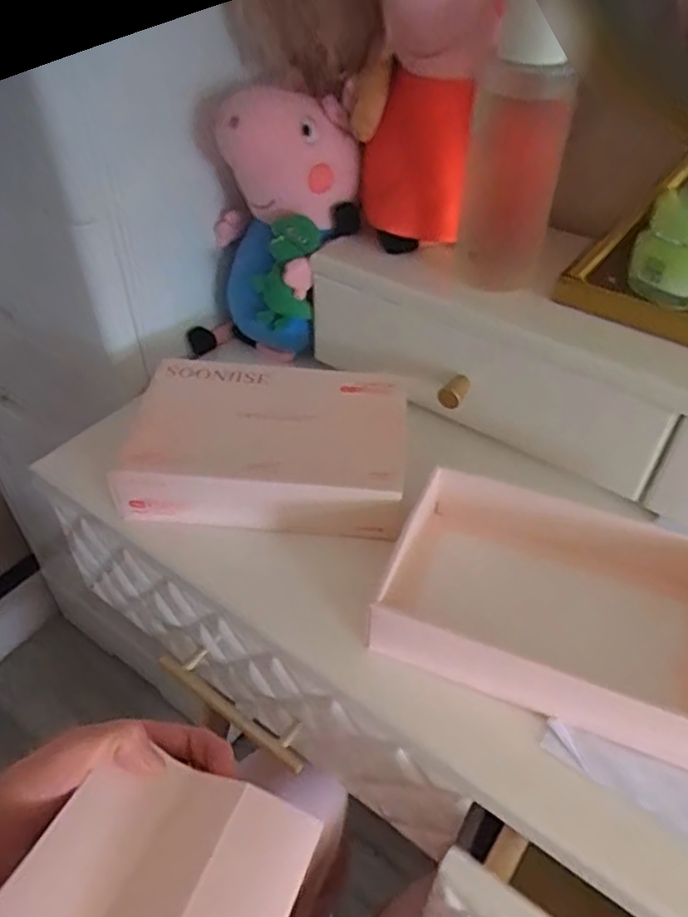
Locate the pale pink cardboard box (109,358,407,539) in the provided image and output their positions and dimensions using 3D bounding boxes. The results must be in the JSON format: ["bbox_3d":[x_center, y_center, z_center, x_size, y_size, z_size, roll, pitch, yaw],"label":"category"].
[{"bbox_3d":[-0.055,-0.012,0.503,0.204,0.047,0.134,3,44,3],"label":"pale pink cardboard box"}]

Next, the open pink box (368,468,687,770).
[{"bbox_3d":[0.132,0.081,0.411,0.194,0.042,0.150,15,46,15],"label":"open pink box"}]

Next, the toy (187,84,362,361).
[{"bbox_3d":[-0.063,-0.190,0.567,0.124,0.216,0.095,21,48,21],"label":"toy"}]

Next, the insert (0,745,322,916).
[{"bbox_3d":[-0.088,0.202,0.313,0.120,0.023,0.114,16,46,16],"label":"insert"}]

